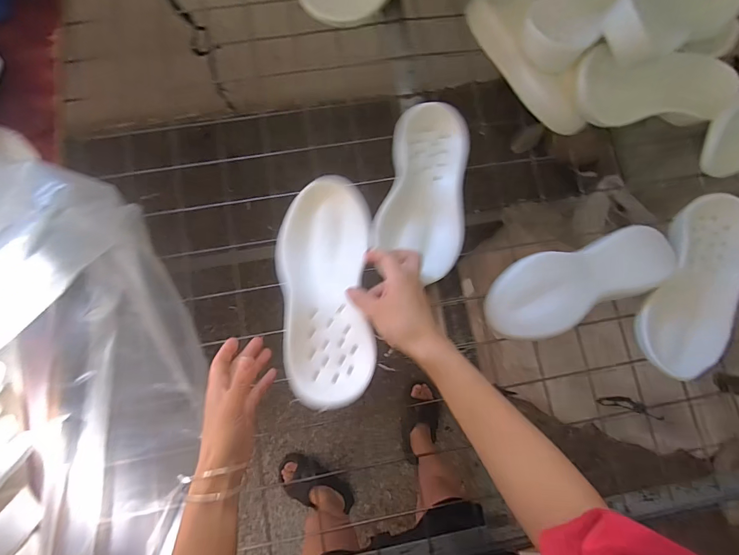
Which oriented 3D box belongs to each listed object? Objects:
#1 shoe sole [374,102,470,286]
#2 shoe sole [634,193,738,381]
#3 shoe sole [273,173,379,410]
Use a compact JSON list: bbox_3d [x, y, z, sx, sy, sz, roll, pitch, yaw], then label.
[{"bbox_3d":[0.073,-0.119,0.506,0.113,0.030,0.240,6,78,-3],"label":"shoe sole"},{"bbox_3d":[0.468,0.011,0.529,0.110,0.027,0.269,28,81,1],"label":"shoe sole"},{"bbox_3d":[-0.053,0.008,0.447,0.110,0.030,0.273,-3,69,-4],"label":"shoe sole"}]

